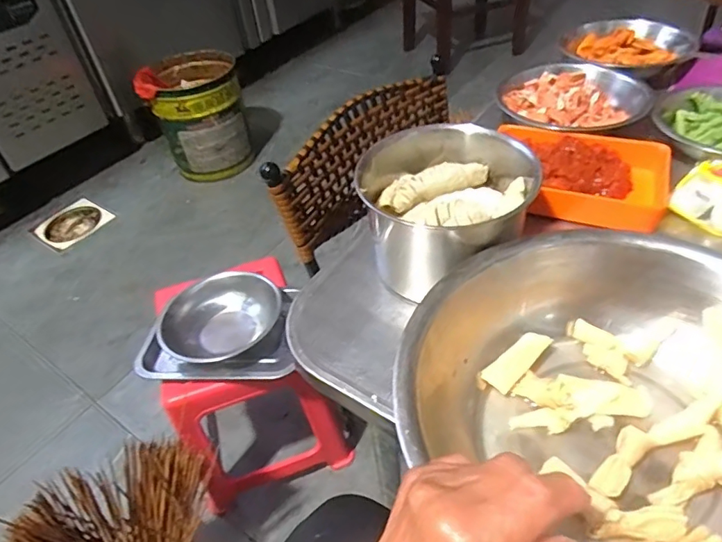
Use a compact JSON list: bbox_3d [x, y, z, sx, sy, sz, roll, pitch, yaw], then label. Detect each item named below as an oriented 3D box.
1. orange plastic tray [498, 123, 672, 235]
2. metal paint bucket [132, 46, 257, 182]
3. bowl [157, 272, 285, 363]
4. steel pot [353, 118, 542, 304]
[{"bbox_3d":[0.237,-0.103,0.555,0.185,0.037,0.141,12,48,20],"label":"orange plastic tray"},{"bbox_3d":[-0.534,-0.517,1.687,0.290,0.314,0.336,-15,45,-7],"label":"metal paint bucket"},{"bbox_3d":[-0.220,0.077,0.798,0.164,0.063,0.158,-4,44,4],"label":"bowl"},{"bbox_3d":[0.080,-0.073,0.494,0.154,0.108,0.164,-5,44,3],"label":"steel pot"}]

